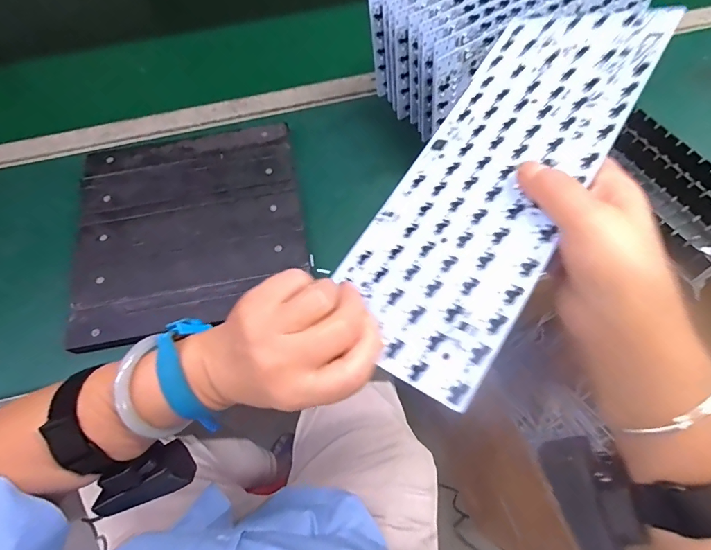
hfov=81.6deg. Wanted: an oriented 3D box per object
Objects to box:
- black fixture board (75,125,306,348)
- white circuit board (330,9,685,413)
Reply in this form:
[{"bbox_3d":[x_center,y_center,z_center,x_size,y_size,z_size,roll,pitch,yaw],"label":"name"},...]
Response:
[{"bbox_3d":[-0.185,-0.057,0.462,0.245,0.013,0.242,-10,65,-4],"label":"black fixture board"},{"bbox_3d":[0.093,-0.072,0.276,0.119,0.004,0.302,23,72,38],"label":"white circuit board"}]

